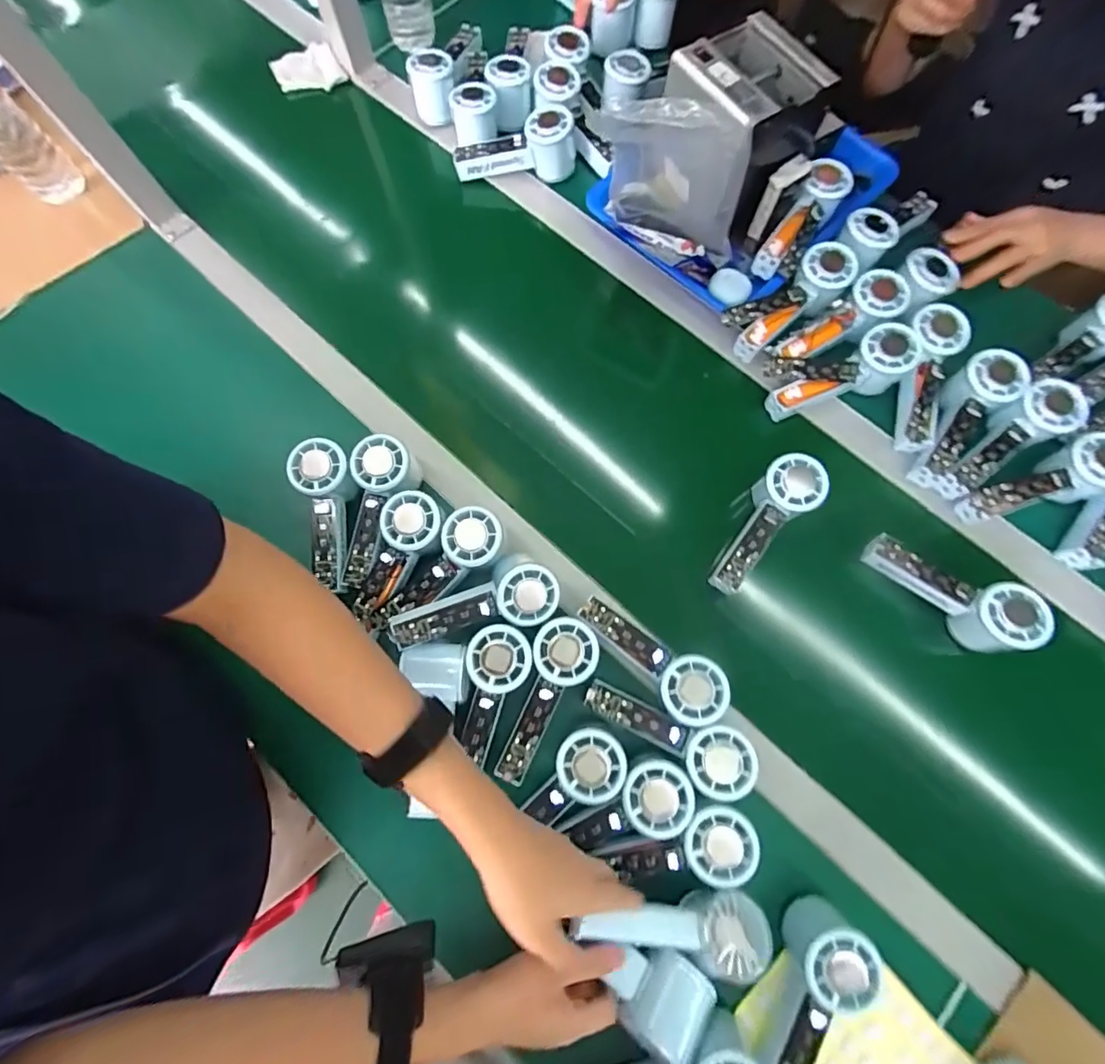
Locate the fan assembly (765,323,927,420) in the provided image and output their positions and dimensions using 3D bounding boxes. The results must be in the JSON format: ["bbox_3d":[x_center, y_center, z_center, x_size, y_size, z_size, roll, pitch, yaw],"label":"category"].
[{"bbox_3d":[0.314,-0.175,0.562,0.157,0.056,0.060,-18,75,10],"label":"fan assembly"}]

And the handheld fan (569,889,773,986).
[{"bbox_3d":[0.095,0.315,0.404,0.145,0.056,0.052,6,75,-4],"label":"handheld fan"}]

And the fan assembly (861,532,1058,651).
[{"bbox_3d":[0.385,0.050,0.489,0.149,0.053,0.054,41,79,10],"label":"fan assembly"}]

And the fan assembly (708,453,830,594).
[{"bbox_3d":[0.208,-0.010,0.510,0.055,0.049,0.152,44,80,11],"label":"fan assembly"}]

